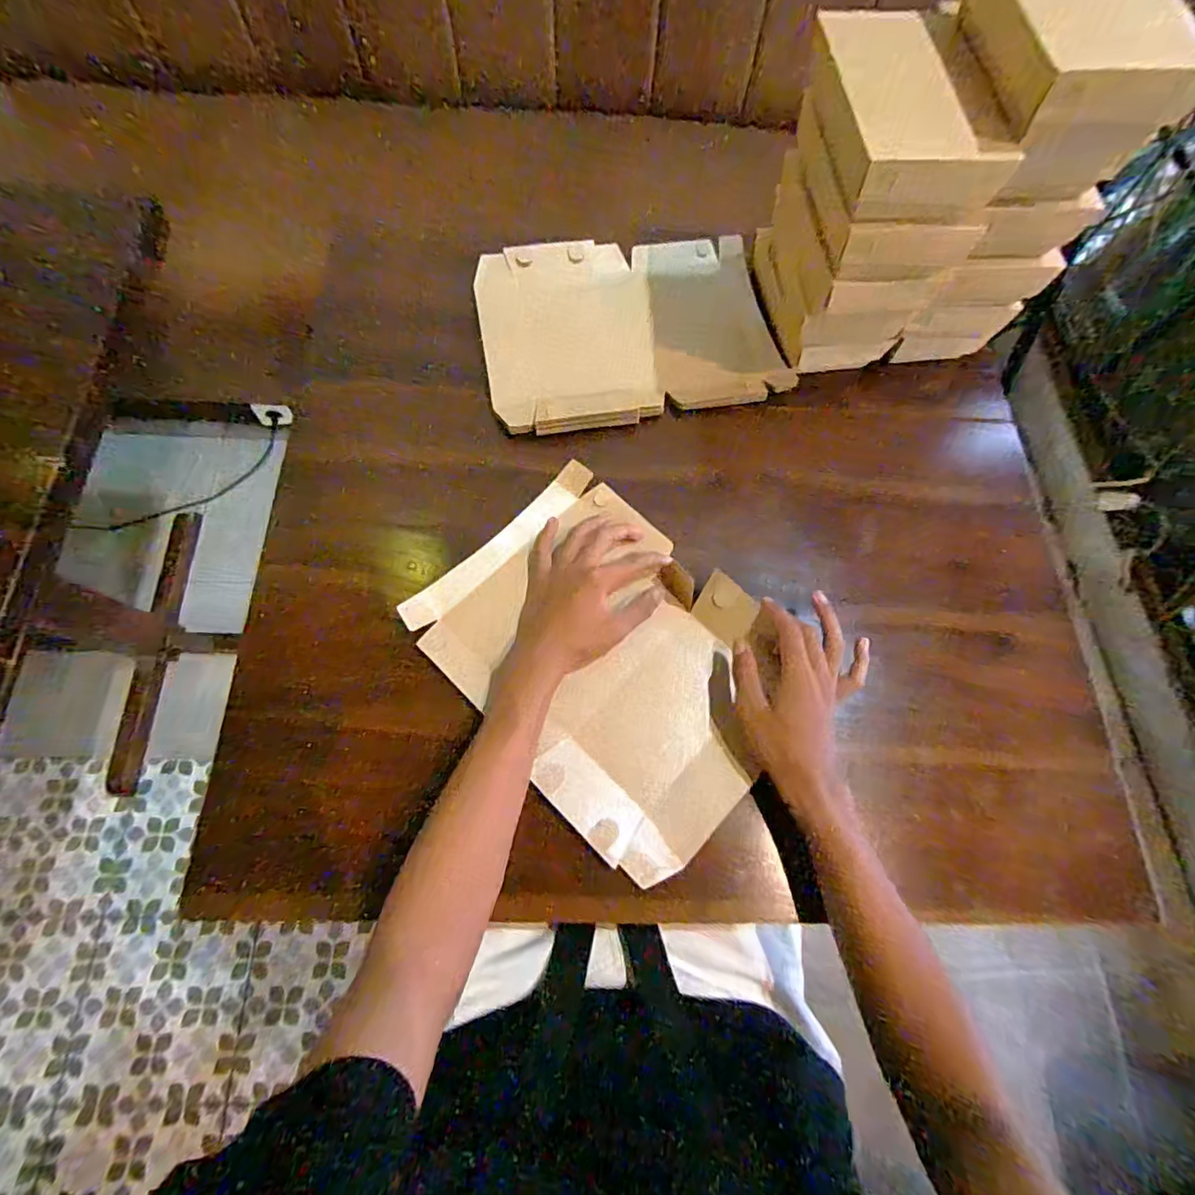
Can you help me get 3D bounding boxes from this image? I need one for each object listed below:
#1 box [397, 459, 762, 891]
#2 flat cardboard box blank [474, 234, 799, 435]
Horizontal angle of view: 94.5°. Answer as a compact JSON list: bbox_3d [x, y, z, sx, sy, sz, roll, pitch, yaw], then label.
[{"bbox_3d":[0.013,0.050,0.503,0.318,0.022,0.244,44,75,13],"label":"box"},{"bbox_3d":[0.037,-0.312,0.623,0.326,0.015,0.252,-9,72,-6],"label":"flat cardboard box blank"}]

